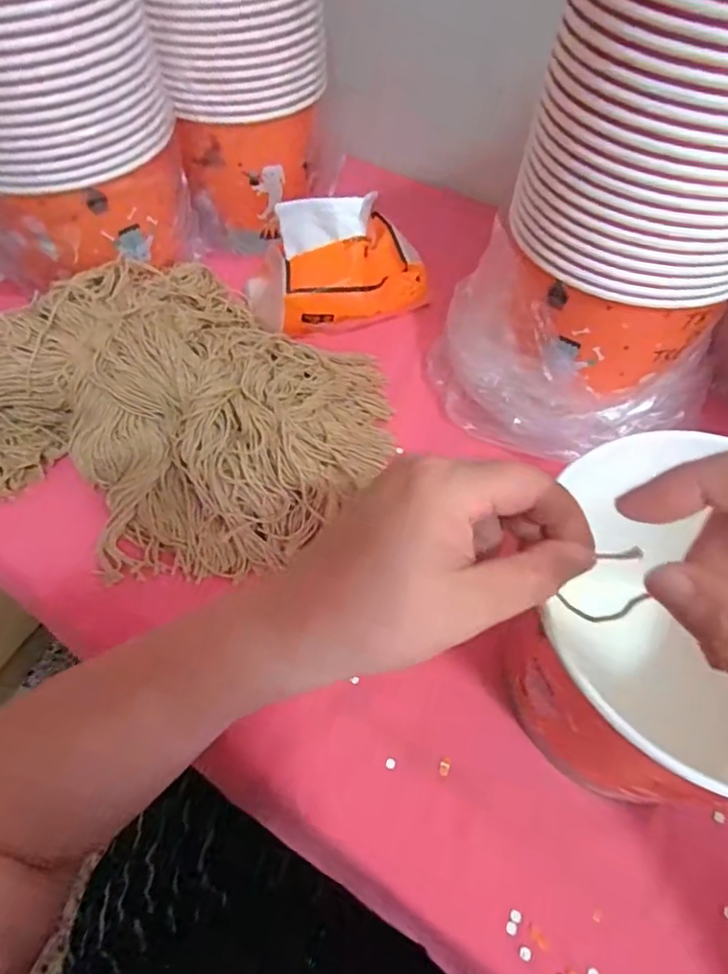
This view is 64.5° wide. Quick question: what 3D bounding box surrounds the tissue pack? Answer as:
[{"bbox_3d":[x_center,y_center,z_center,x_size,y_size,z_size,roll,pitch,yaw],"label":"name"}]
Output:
[{"bbox_3d":[-0.023,-0.198,0.495,0.151,0.089,0.100,-21,58,-15],"label":"tissue pack"}]

